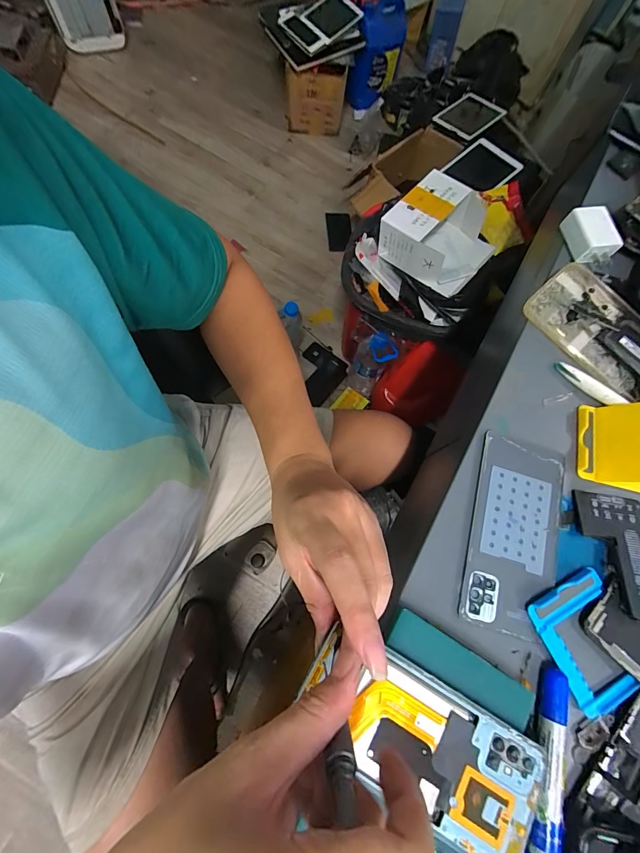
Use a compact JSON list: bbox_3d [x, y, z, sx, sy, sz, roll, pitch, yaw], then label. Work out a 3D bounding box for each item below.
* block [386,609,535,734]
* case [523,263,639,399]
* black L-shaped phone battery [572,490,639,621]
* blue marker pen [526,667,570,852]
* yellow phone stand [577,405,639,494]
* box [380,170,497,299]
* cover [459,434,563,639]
[{"bbox_3d":[0.098,0.172,0.252,0.104,0.021,0.029,33,74,5],"label":"block"},{"bbox_3d":[0.278,-0.101,0.352,0.088,0.018,0.129,-40,77,-14],"label":"case"},{"bbox_3d":[0.244,0.102,0.286,0.056,0.006,0.095,9,65,1],"label":"black L-shaped phone battery"},{"bbox_3d":[0.150,0.239,0.234,0.022,0.020,0.136,17,73,0],"label":"blue marker pen"},{"bbox_3d":[0.275,0.015,0.297,0.081,0.048,0.070,15,73,0],"label":"yellow phone stand"},{"bbox_3d":[0.248,-0.393,0.723,0.206,0.096,0.165,38,74,6],"label":"box"},{"bbox_3d":[0.163,0.087,0.292,0.072,0.007,0.155,17,73,0],"label":"cover"}]

